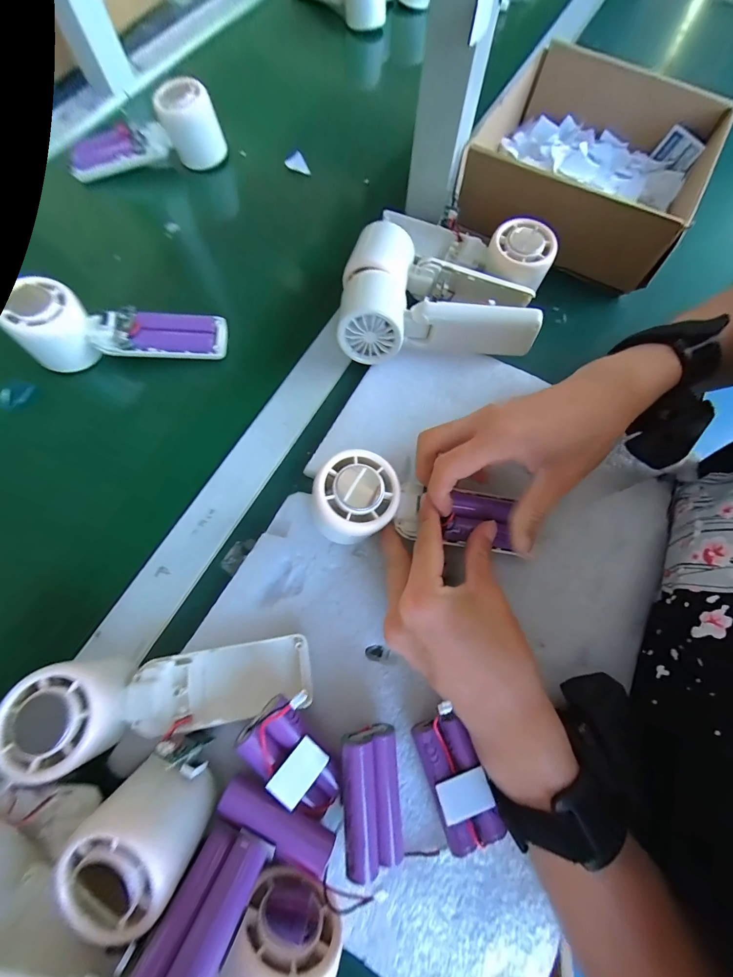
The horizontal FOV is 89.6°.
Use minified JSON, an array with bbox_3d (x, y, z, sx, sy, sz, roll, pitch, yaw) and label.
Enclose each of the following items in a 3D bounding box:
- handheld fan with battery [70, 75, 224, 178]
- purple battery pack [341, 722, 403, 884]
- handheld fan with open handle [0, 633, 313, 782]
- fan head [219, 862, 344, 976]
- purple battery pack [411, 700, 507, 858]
[{"bbox_3d":[-0.246,-0.389,0.401,0.168,0.058,0.053,-19,73,-8],"label":"handheld fan with battery"},{"bbox_3d":[0.003,0.177,0.213,0.038,0.019,0.066,8,73,-31],"label":"purple battery pack"},{"bbox_3d":[-0.122,0.129,0.236,0.168,0.050,0.054,-4,71,-16],"label":"handheld fan with open handle"},{"bbox_3d":[-0.045,0.241,0.176,0.052,0.061,0.057,16,87,5],"label":"fan head"},{"bbox_3d":[0.053,0.175,0.226,0.032,0.021,0.072,-20,73,-9],"label":"purple battery pack"}]

